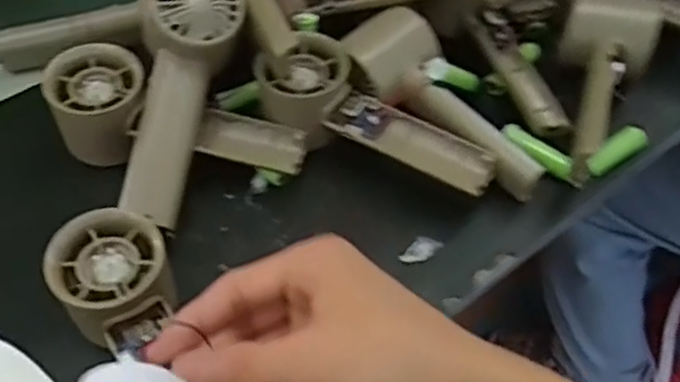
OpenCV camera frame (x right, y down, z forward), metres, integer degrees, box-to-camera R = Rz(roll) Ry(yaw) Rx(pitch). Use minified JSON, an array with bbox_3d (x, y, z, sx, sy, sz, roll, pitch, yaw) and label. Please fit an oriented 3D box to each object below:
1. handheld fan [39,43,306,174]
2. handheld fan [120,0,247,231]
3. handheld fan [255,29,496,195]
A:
[{"bbox_3d":[-0.106,-0.037,0.443,0.163,0.058,0.066,13,53,-8],"label":"handheld fan"},{"bbox_3d":[-0.098,-0.058,0.425,0.065,0.049,0.156,10,87,8],"label":"handheld fan"},{"bbox_3d":[0.024,-0.045,0.443,0.150,0.038,0.057,28,57,4],"label":"handheld fan"}]

